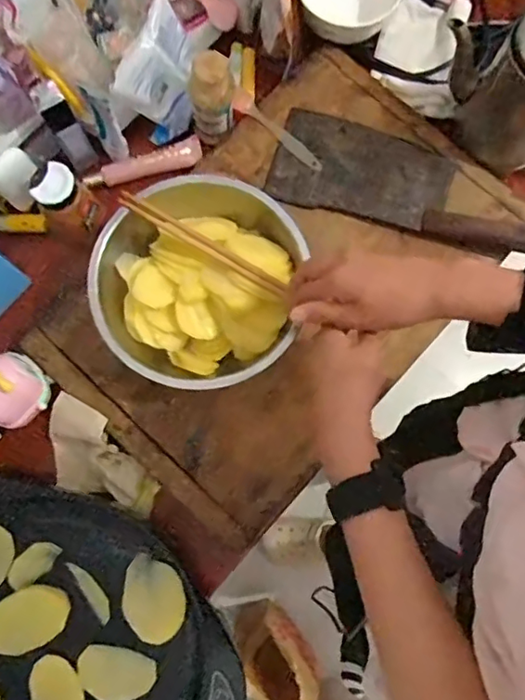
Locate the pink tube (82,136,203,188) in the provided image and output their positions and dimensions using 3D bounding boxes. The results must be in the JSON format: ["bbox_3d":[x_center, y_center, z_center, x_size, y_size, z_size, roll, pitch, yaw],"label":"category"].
[{"bbox_3d":[-0.142,-0.224,0.676,0.145,0.020,0.029,-22,80,-5],"label":"pink tube"}]

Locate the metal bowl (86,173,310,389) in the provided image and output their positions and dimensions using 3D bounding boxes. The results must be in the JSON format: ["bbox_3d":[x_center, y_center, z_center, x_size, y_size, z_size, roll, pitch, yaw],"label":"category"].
[{"bbox_3d":[-0.068,-0.069,0.583,0.201,0.075,0.211,0,79,-1],"label":"metal bowl"}]

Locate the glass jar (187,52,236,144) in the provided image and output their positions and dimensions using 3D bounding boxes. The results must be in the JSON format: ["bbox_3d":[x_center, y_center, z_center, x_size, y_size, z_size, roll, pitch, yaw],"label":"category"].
[{"bbox_3d":[-0.056,-0.282,0.636,0.042,0.118,0.040,0,79,-1],"label":"glass jar"}]

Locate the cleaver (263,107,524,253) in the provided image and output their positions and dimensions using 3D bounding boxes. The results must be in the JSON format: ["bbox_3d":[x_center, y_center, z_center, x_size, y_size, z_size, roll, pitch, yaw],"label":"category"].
[{"bbox_3d":[0.163,-0.199,0.644,0.298,0.029,0.116,15,79,2],"label":"cleaver"}]

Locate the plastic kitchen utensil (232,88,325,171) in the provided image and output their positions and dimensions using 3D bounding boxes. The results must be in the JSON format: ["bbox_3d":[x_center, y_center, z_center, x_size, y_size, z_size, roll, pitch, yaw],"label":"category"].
[{"bbox_3d":[0.015,-0.259,0.664,0.028,0.007,0.140,-40,82,-7],"label":"plastic kitchen utensil"}]

